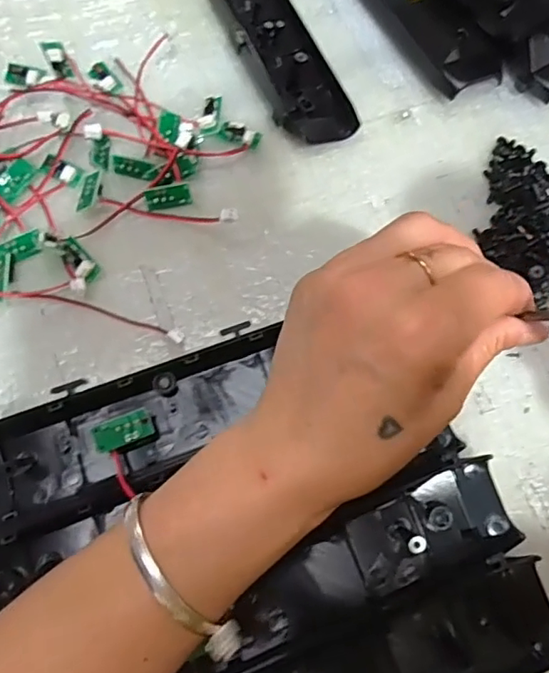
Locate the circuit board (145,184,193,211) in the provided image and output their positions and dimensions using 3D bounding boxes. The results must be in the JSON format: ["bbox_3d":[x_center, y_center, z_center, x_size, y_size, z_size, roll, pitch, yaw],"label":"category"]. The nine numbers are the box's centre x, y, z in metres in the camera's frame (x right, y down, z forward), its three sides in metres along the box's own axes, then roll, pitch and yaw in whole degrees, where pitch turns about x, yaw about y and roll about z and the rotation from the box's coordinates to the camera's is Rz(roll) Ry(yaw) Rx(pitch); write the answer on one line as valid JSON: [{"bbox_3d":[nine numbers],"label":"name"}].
[{"bbox_3d":[-0.067,-0.088,0.344,0.028,0.004,0.012,-12,112,-4],"label":"circuit board"}]

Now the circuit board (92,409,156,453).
[{"bbox_3d":[-0.078,0.049,0.282,0.030,0.004,0.015,-20,90,-18],"label":"circuit board"}]

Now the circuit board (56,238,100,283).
[{"bbox_3d":[-0.117,-0.045,0.324,0.013,0.009,0.027,-42,97,-14],"label":"circuit board"}]

